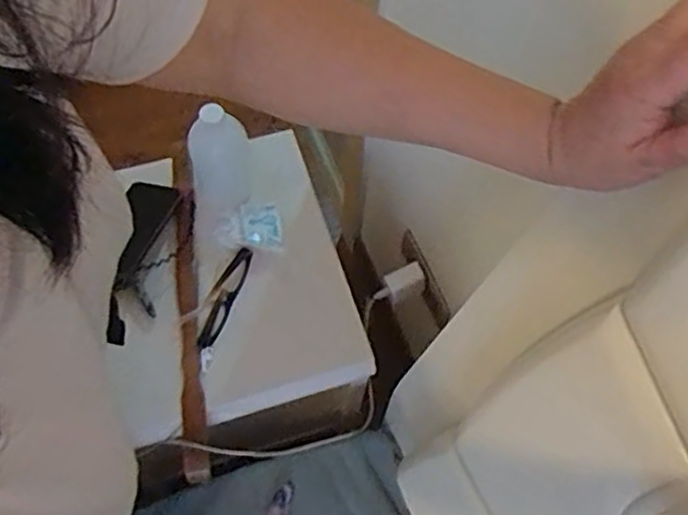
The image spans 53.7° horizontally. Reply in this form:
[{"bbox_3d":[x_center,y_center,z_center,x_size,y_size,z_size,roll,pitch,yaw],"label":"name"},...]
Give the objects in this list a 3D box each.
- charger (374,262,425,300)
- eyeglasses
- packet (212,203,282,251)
[{"bbox_3d":[0.081,0.034,1.022,0.087,0.020,0.028,-30,68,-16],"label":"charger"},{"bbox_3d":[-0.157,0.050,0.874,0.032,0.024,0.137,20,64,7],"label":"eyeglasses"},{"bbox_3d":[-0.126,-0.041,0.908,0.088,0.020,0.062,5,63,0],"label":"packet"}]

